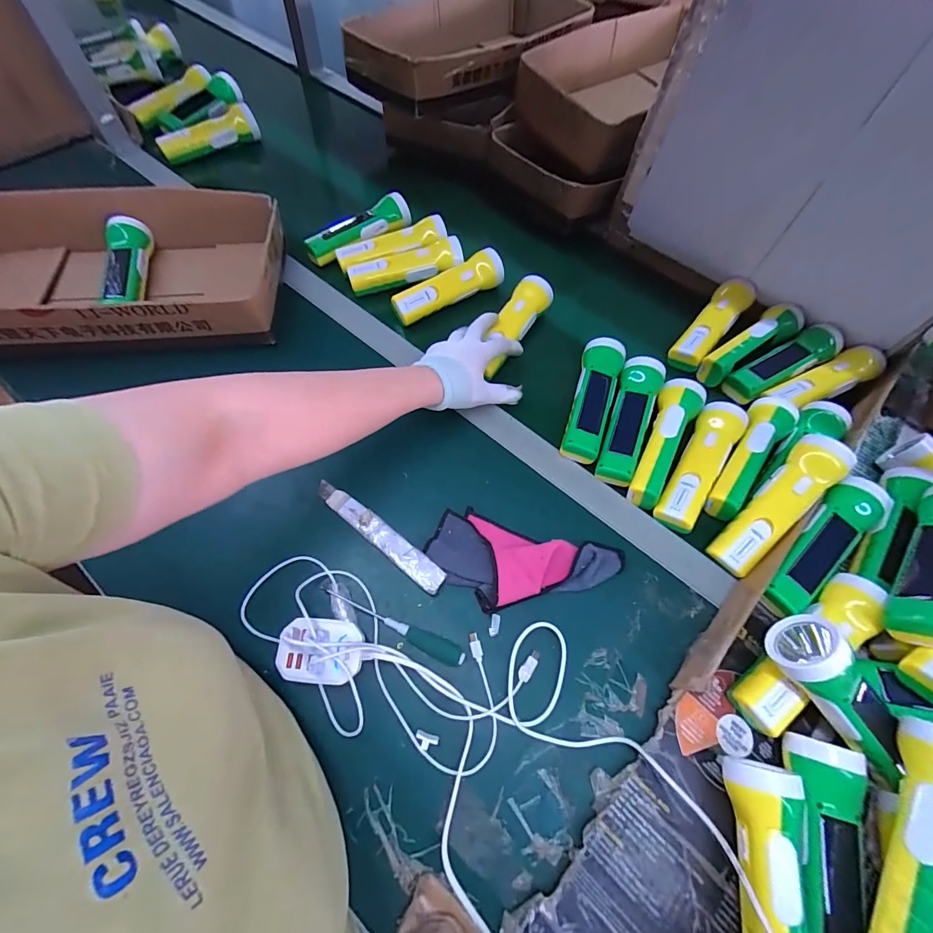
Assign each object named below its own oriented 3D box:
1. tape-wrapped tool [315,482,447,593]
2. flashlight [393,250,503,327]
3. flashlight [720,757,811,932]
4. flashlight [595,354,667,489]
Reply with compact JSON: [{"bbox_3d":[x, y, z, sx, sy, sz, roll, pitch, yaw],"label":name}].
[{"bbox_3d":[-0.093,0.070,0.449,0.171,0.011,0.027,36,67,16],"label":"tape-wrapped tool"},{"bbox_3d":[-0.026,-0.254,0.601,0.170,0.043,0.046,-30,68,-16],"label":"flashlight"},{"bbox_3d":[0.224,0.312,0.307,0.050,0.052,0.164,7,63,2],"label":"flashlight"},{"bbox_3d":[0.199,-0.058,0.512,0.048,0.042,0.165,20,64,8],"label":"flashlight"}]

